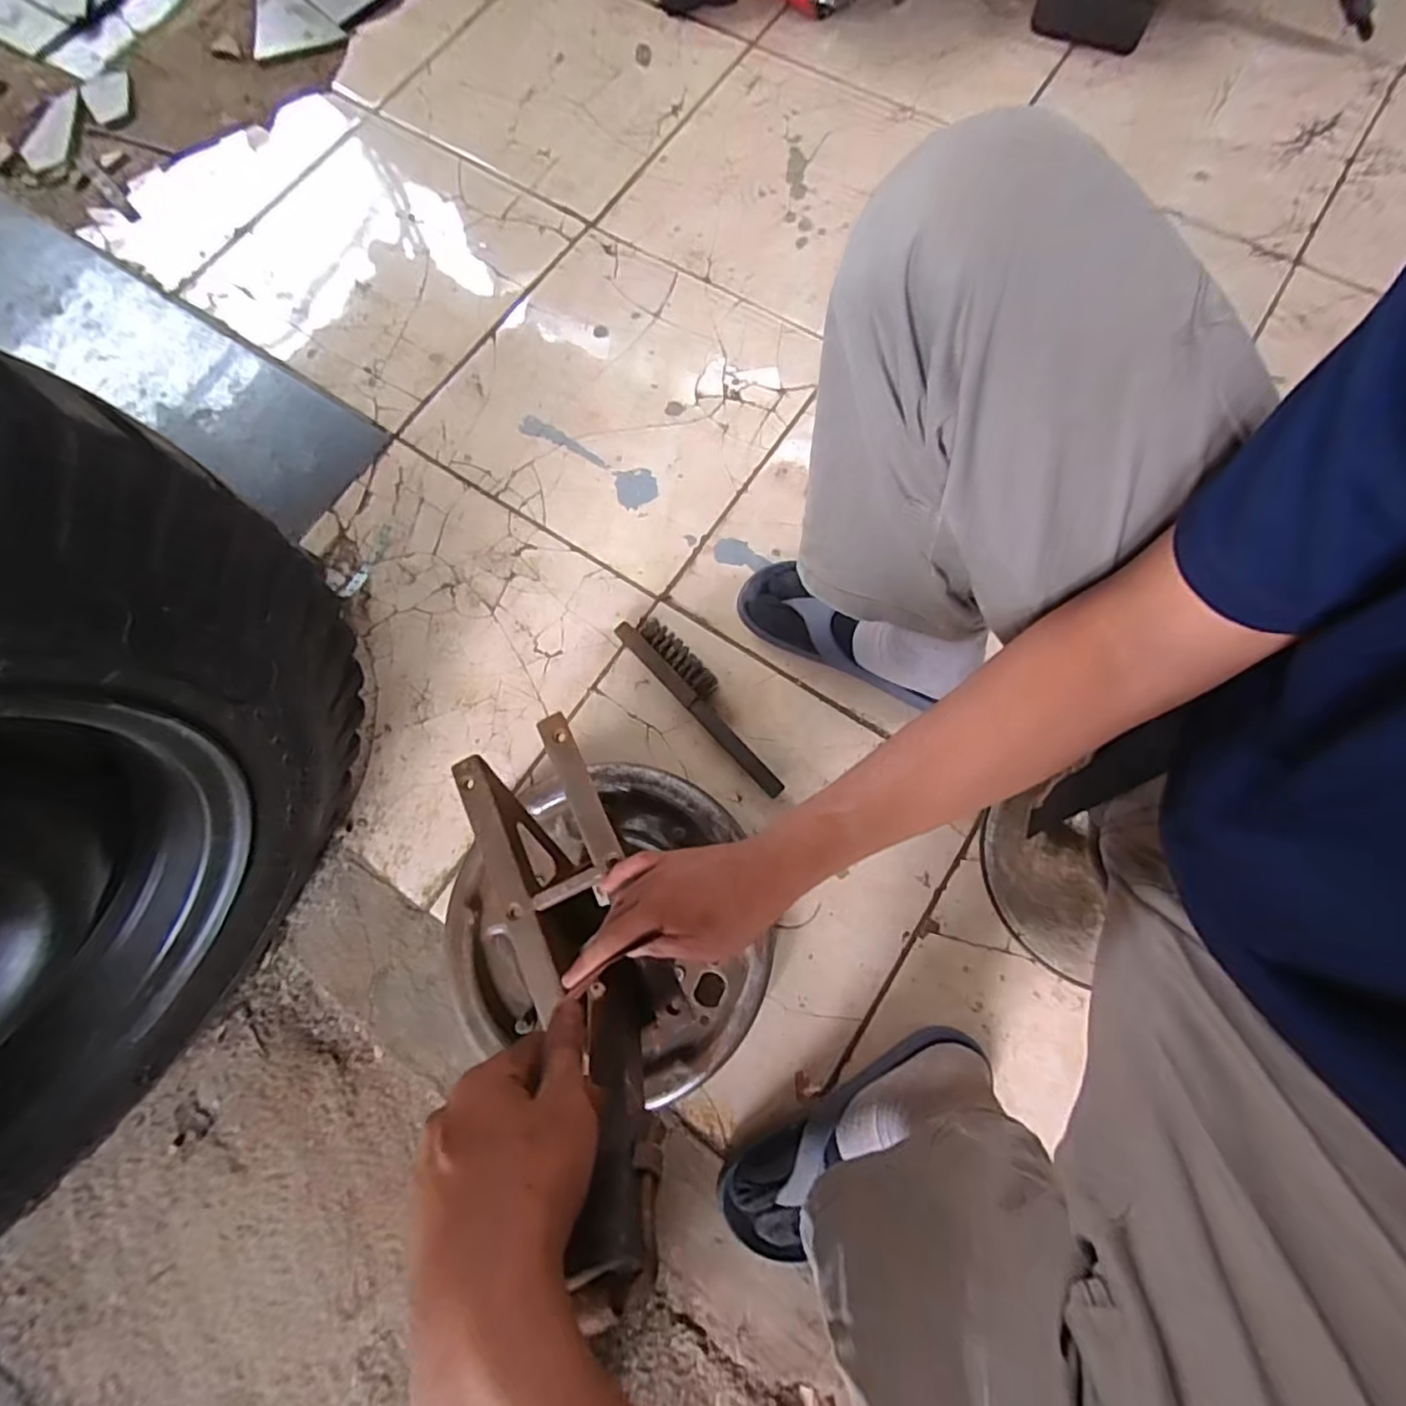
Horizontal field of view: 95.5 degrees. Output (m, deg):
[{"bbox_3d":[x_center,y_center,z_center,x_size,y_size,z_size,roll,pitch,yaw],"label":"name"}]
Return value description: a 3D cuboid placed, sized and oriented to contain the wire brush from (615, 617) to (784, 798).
[{"bbox_3d":[0.002,-0.005,0.664,0.046,0.031,0.237,-42,79,-9],"label":"wire brush"}]

